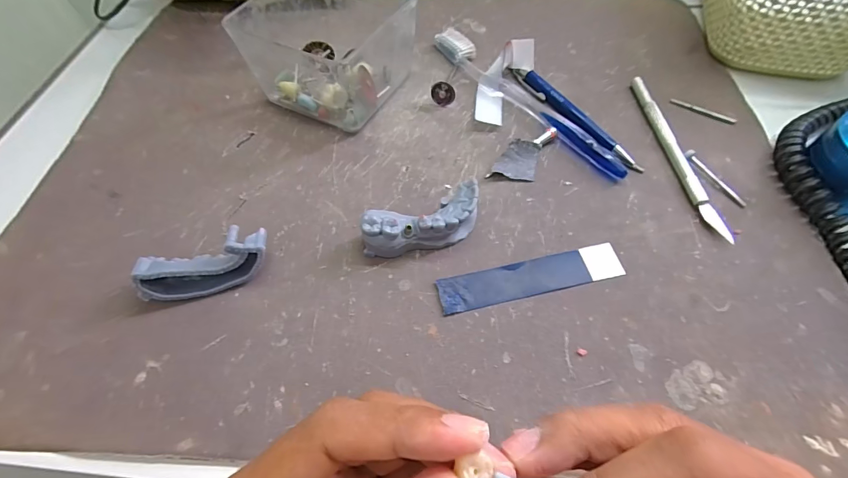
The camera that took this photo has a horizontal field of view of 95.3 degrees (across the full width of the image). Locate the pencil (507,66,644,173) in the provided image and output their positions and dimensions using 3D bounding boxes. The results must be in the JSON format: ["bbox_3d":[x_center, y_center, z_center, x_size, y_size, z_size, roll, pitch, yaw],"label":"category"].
[{"bbox_3d":[0.103,-0.088,0.274,0.010,0.009,0.123,-29,63,-14],"label":"pencil"}]

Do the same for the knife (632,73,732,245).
[{"bbox_3d":[0.164,-0.058,0.255,0.009,0.008,0.136,-4,59,-1],"label":"knife"}]

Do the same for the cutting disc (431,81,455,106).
[{"bbox_3d":[0.014,-0.105,0.282,0.017,0.017,0.006,15,61,11],"label":"cutting disc"}]

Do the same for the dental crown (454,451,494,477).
[{"bbox_3d":[0.015,0.063,0.106,0.009,0.005,0.008,-13,60,-6],"label":"dental crown"}]

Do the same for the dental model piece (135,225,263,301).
[{"bbox_3d":[-0.117,0.014,0.209,0.066,0.026,0.023,-21,61,-10],"label":"dental model piece"}]

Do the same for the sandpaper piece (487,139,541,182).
[{"bbox_3d":[0.060,-0.052,0.253,0.029,0.011,0.028,11,60,8],"label":"sandpaper piece"}]

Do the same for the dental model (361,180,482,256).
[{"bbox_3d":[0.000,-0.008,0.221,0.069,0.024,0.025,-18,60,-9],"label":"dental model"}]

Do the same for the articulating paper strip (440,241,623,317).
[{"bbox_3d":[0.059,0.021,0.214,0.102,0.004,0.022,-12,60,-5],"label":"articulating paper strip"}]

